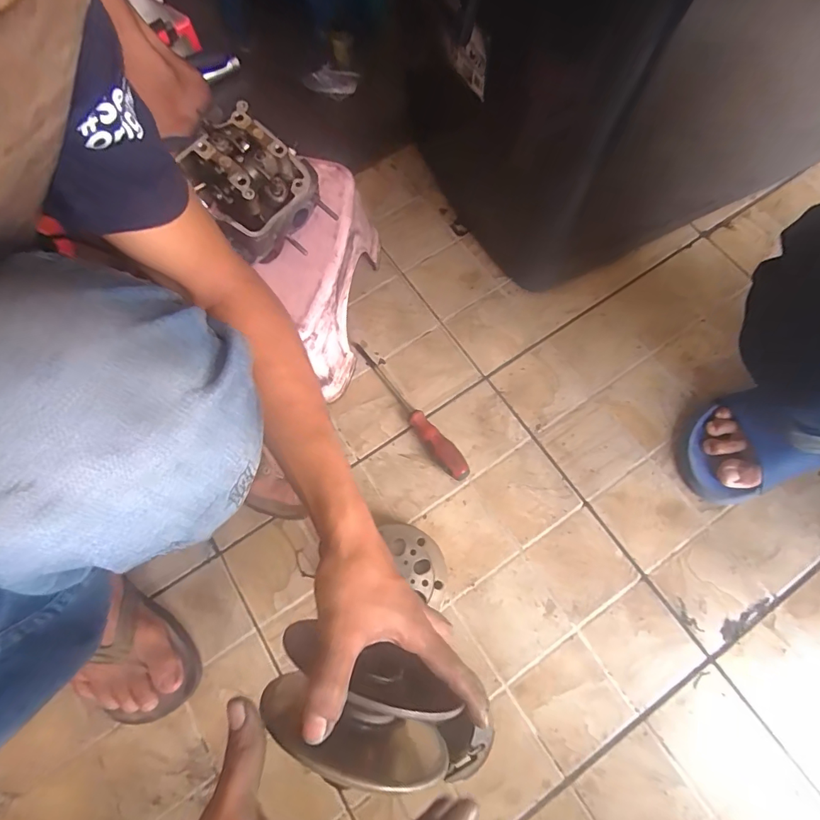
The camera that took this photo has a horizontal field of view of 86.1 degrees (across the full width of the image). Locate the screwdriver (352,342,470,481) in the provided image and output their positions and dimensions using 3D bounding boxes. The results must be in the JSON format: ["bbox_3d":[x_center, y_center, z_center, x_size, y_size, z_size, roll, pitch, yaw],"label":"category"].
[{"bbox_3d":[-0.005,-0.005,0.567,0.029,0.028,0.233,-37,74,-10],"label":"screwdriver"}]

